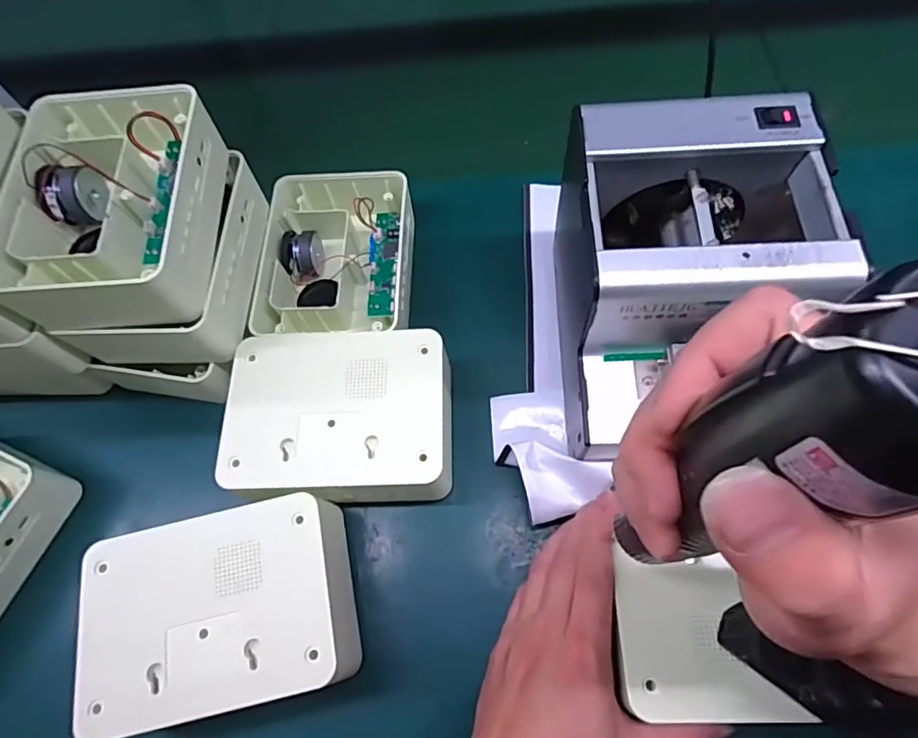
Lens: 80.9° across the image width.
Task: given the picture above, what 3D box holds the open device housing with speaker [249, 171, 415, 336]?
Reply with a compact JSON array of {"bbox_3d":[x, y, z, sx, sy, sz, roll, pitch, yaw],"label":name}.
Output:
[{"bbox_3d":[-0.091,-0.080,0.414,0.107,0.056,0.140,-1,65,4],"label":"open device housing with speaker"}]

